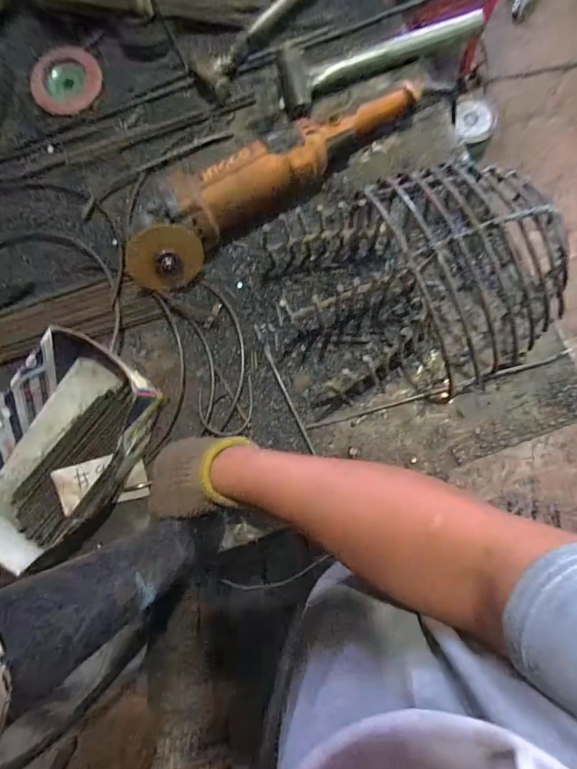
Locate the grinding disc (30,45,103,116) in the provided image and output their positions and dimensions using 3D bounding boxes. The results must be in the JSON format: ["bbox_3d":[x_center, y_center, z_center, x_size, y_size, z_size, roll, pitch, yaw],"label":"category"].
[{"bbox_3d":[-0.301,-0.412,0.507,0.093,0.011,0.092,-1,83,4],"label":"grinding disc"}]

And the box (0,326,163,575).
[{"bbox_3d":[-0.249,0.070,0.416,0.154,0.066,0.234,33,87,7],"label":"box"}]

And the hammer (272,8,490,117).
[{"bbox_3d":[0.105,-0.411,0.457,0.240,0.031,0.065,-21,82,2],"label":"hammer"}]

